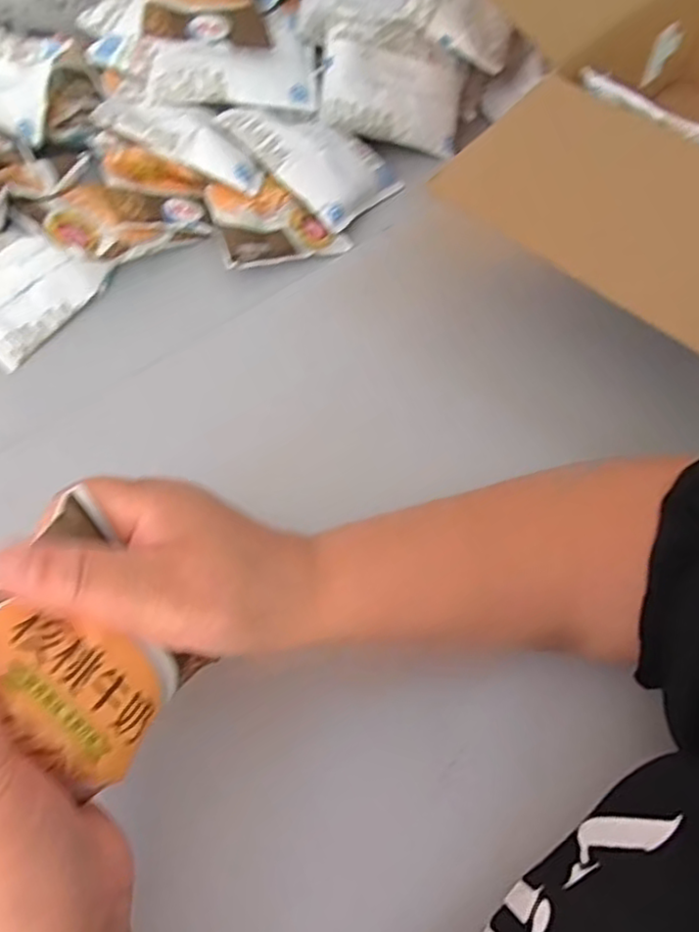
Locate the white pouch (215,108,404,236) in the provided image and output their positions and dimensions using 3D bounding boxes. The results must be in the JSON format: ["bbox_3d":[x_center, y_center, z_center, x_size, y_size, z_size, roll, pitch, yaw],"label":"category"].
[{"bbox_3d":[-0.027,-0.250,0.522,0.122,0.022,0.088,45,72,-3],"label":"white pouch"}]

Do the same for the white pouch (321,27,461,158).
[{"bbox_3d":[0.038,-0.314,0.548,0.117,0.015,0.082,5,97,-19],"label":"white pouch"}]

